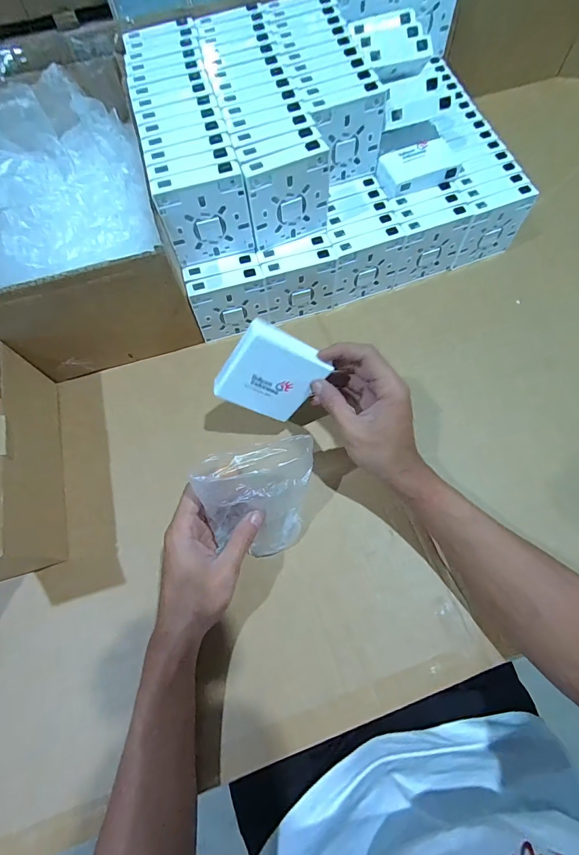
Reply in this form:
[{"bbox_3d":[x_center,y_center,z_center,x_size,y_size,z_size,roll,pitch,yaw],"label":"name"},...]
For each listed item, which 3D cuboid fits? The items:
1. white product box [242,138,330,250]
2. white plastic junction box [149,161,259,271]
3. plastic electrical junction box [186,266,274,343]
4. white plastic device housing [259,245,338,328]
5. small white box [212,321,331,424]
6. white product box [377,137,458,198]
[{"bbox_3d":[-0.001,-0.240,0.396,0.085,0.083,0.021,-24,69,-7],"label":"white product box"},{"bbox_3d":[-0.085,-0.215,0.390,0.085,0.087,0.021,-15,69,-4],"label":"white plastic junction box"},{"bbox_3d":[-0.069,-0.146,0.455,0.087,0.081,0.023,-15,69,-3],"label":"plastic electrical junction box"},{"bbox_3d":[0.013,-0.169,0.460,0.085,0.081,0.023,-16,69,-4],"label":"white plastic device housing"},{"bbox_3d":[-0.019,-0.050,0.365,0.086,0.084,0.017,23,40,-25],"label":"small white box"},{"bbox_3d":[0.154,-0.310,0.453,0.084,0.024,0.049,-18,69,-5],"label":"white product box"}]

